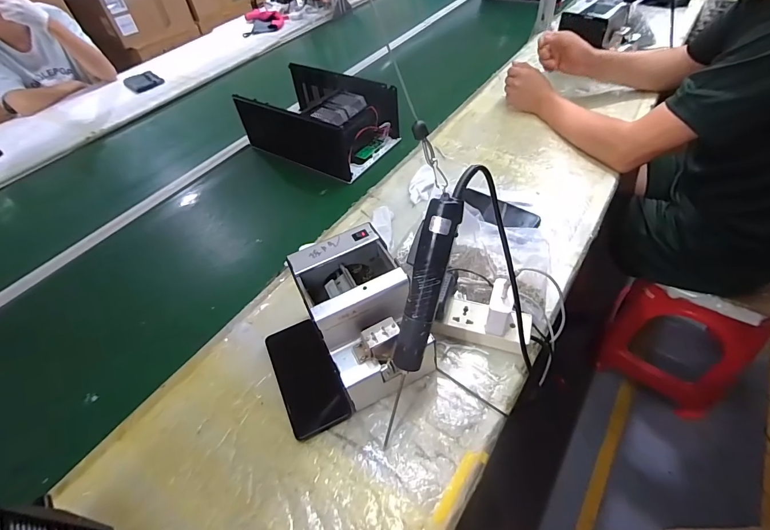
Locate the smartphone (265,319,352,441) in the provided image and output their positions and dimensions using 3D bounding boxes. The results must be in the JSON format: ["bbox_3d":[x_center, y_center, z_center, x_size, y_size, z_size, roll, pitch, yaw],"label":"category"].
[{"bbox_3d":[-0.110,0.151,0.530,0.078,0.016,0.160,-22,50,-14],"label":"smartphone"}]

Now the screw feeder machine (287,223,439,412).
[{"bbox_3d":[-0.031,0.068,0.512,0.121,0.143,0.173,-24,50,-16],"label":"screw feeder machine"}]

